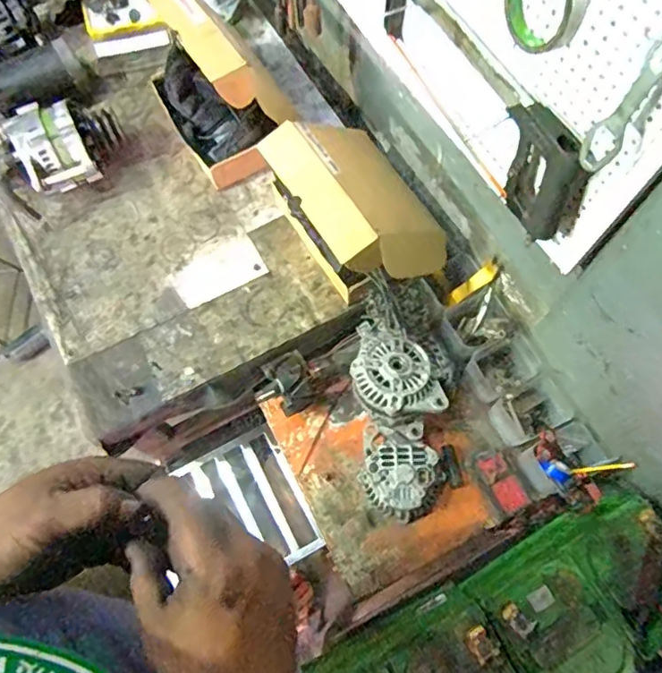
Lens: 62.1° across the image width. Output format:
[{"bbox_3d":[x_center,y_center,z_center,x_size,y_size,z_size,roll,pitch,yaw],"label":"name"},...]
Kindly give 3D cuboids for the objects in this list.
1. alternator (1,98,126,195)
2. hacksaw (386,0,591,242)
[{"bbox_3d":[-0.498,-0.359,1.054,0.189,0.148,0.149,-22,71,-7],"label":"alternator"},{"bbox_3d":[0.185,-0.306,0.715,0.048,0.156,0.400,-28,71,-9],"label":"hacksaw"}]

